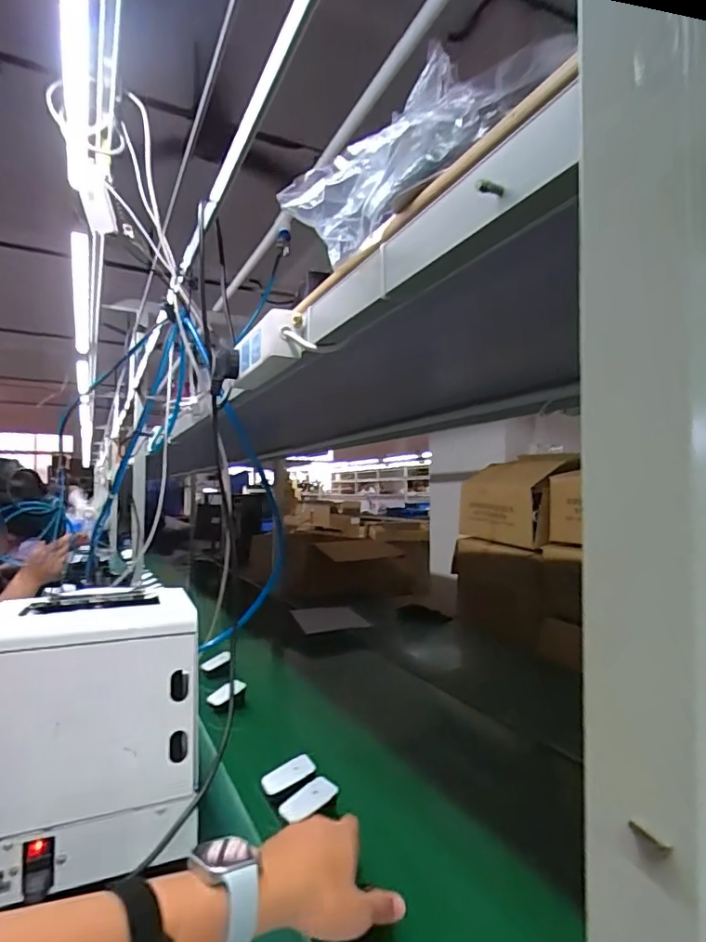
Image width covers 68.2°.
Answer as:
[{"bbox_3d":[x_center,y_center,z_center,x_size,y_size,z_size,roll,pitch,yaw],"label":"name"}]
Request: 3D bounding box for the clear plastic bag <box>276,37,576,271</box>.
[{"bbox_3d":[0.050,-0.227,0.366,0.201,0.065,0.095,-30,-11,18],"label":"clear plastic bag"}]

